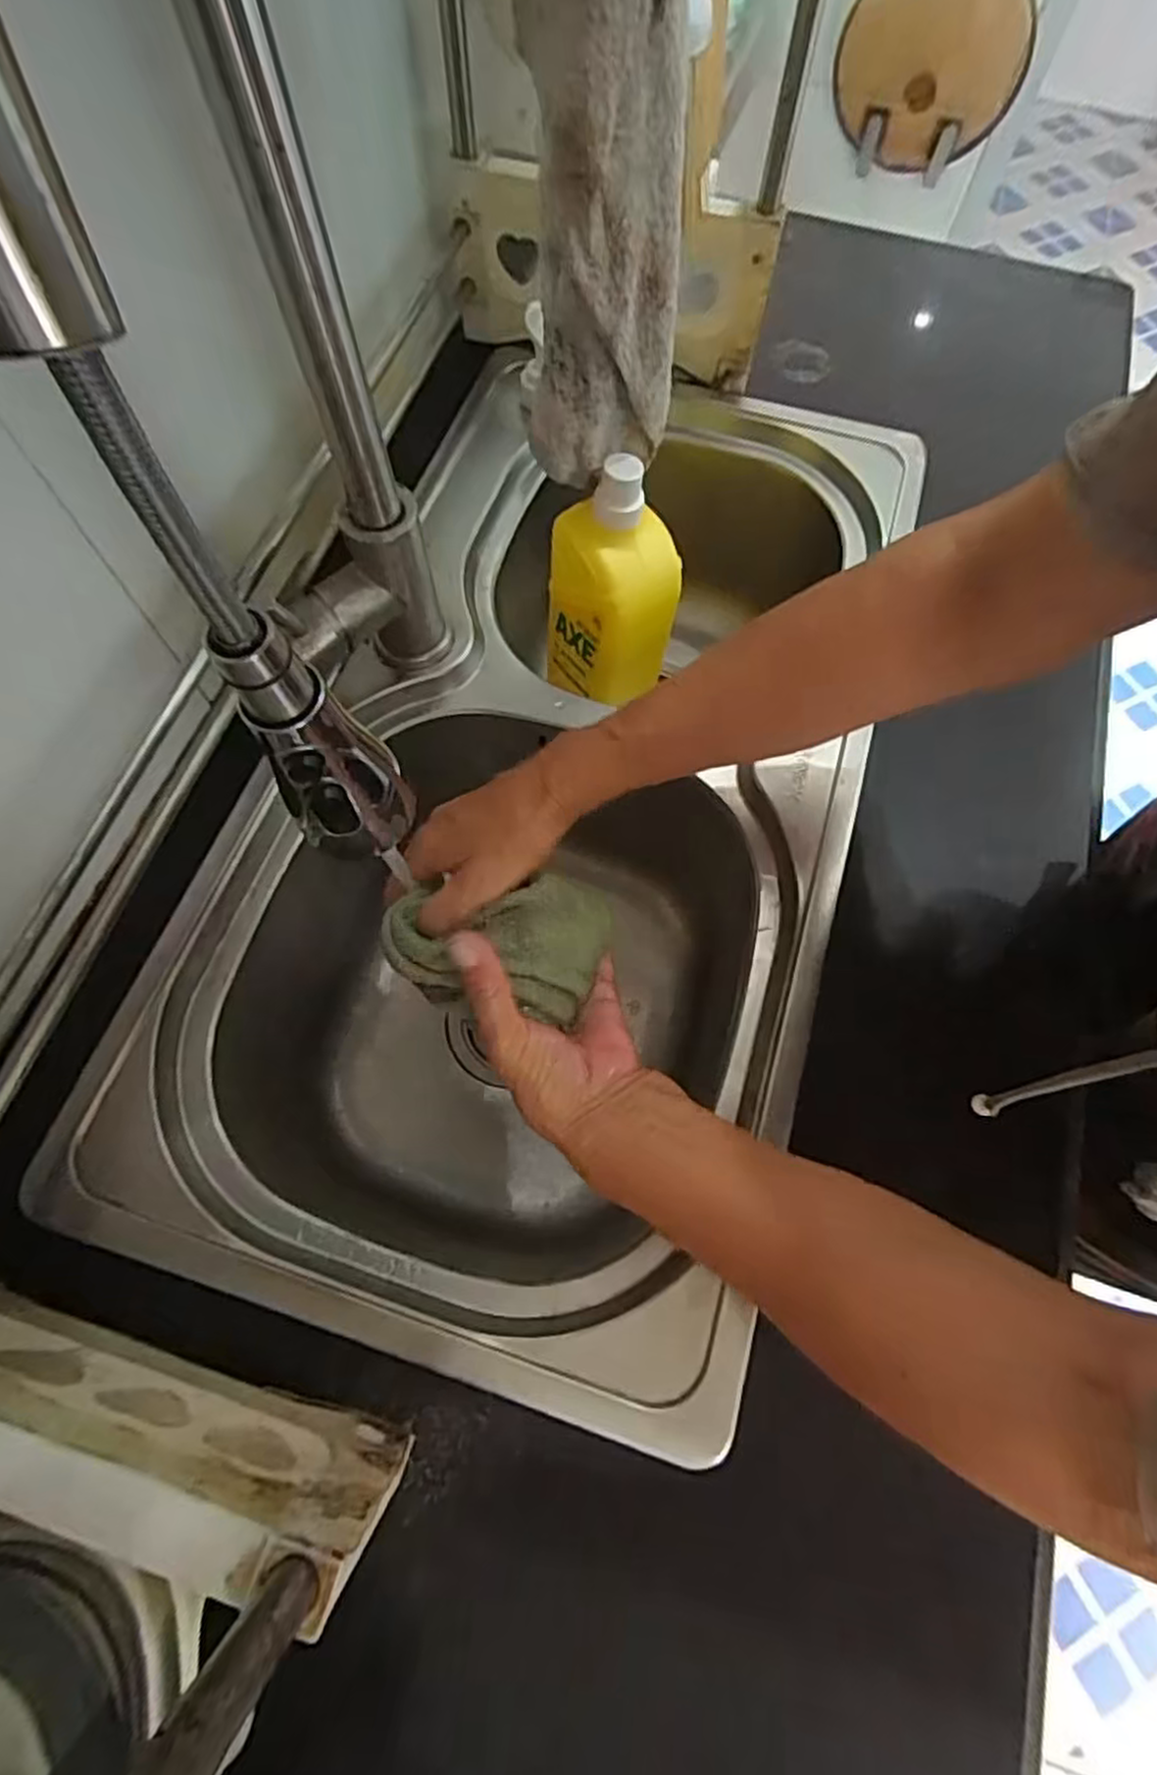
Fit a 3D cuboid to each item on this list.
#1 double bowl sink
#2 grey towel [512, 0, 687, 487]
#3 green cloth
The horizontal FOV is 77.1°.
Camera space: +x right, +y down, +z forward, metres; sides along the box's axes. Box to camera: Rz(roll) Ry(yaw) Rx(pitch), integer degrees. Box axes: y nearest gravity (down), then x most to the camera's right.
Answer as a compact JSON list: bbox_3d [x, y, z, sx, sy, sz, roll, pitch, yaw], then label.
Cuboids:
[{"bbox_3d":[-0.002,-0.056,0.563,0.365,0.206,0.712,19,70,7],"label":"double bowl sink"},{"bbox_3d":[0.013,-0.358,0.330,0.079,0.335,0.071,6,69,2],"label":"grey towel"},{"bbox_3d":[-0.044,0.027,0.385,0.117,0.027,0.071,5,69,2],"label":"green cloth"}]

